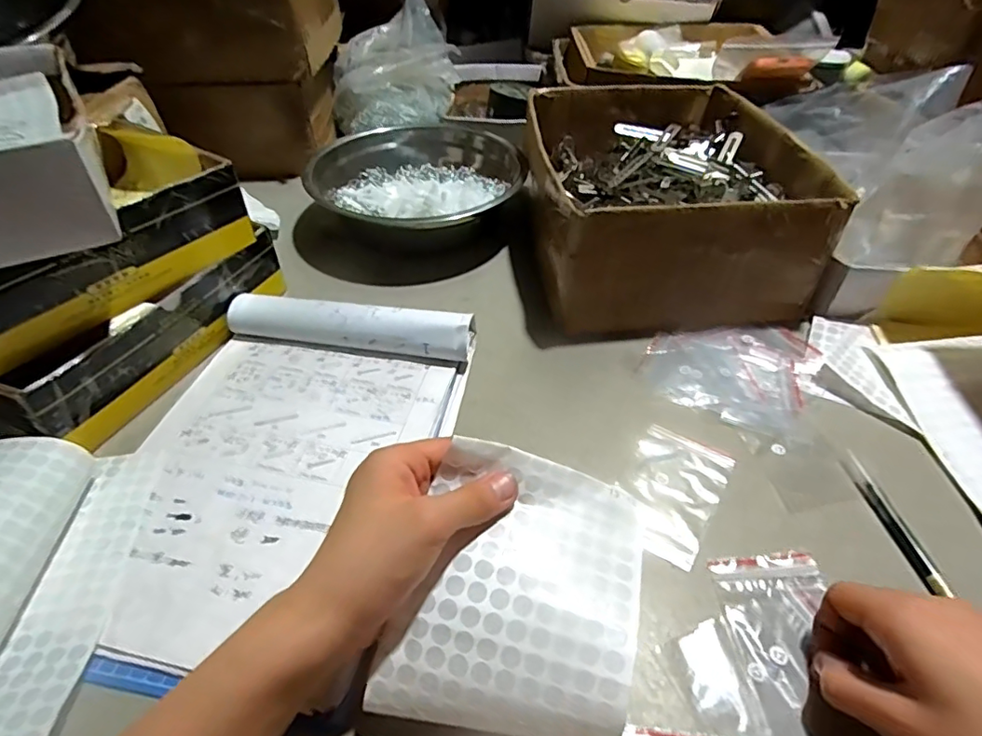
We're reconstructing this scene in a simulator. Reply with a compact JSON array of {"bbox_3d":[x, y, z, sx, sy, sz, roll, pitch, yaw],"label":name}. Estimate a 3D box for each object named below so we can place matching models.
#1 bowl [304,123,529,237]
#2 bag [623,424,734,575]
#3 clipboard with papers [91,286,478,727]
[{"bbox_3d":[-0.084,-0.213,0.654,0.228,0.065,0.197,24,49,23],"label":"bowl"},{"bbox_3d":[0.131,0.091,0.407,0.066,0.009,0.109,22,47,24],"label":"bag"},{"bbox_3d":[-0.153,0.069,0.413,0.223,0.031,0.311,8,44,8],"label":"clipboard with papers"}]

